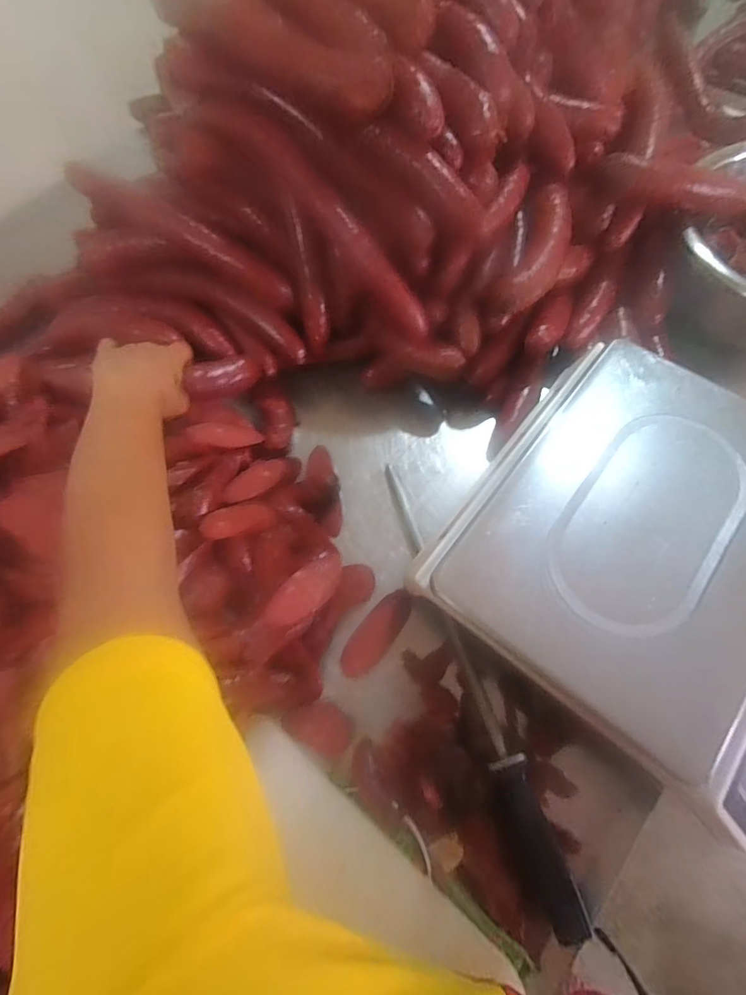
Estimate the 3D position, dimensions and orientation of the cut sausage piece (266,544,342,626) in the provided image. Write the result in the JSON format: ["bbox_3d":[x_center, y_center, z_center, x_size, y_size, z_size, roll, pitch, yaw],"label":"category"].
[{"bbox_3d":[-0.054,0.077,0.404,0.035,0.022,0.097,31,48,13],"label":"cut sausage piece"}]

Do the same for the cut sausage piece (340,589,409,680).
[{"bbox_3d":[0.003,0.131,0.443,0.033,0.005,0.094,35,73,14],"label":"cut sausage piece"}]

